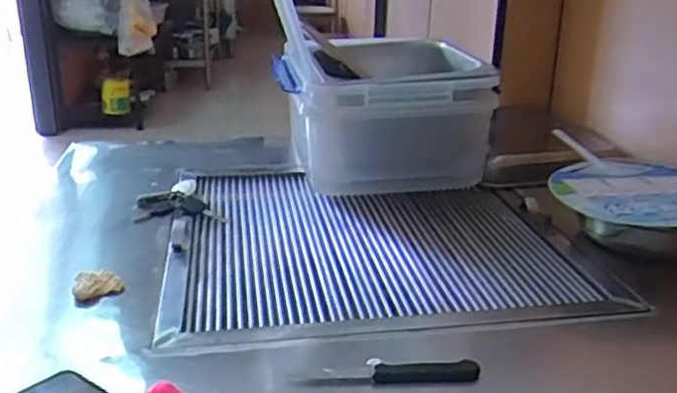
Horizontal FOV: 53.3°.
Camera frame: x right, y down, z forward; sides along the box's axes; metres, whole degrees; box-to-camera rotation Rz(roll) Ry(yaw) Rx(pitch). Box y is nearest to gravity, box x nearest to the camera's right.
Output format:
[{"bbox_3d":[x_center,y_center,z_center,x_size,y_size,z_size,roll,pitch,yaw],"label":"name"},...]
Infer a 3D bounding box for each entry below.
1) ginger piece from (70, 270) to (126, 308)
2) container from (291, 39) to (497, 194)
[{"bbox_3d":[-0.251,0.096,0.707,0.048,0.024,0.035,-2,22,-12],"label":"ginger piece"},{"bbox_3d":[0.078,-0.148,1.133,0.301,0.179,0.375,1,21,-4],"label":"container"}]

